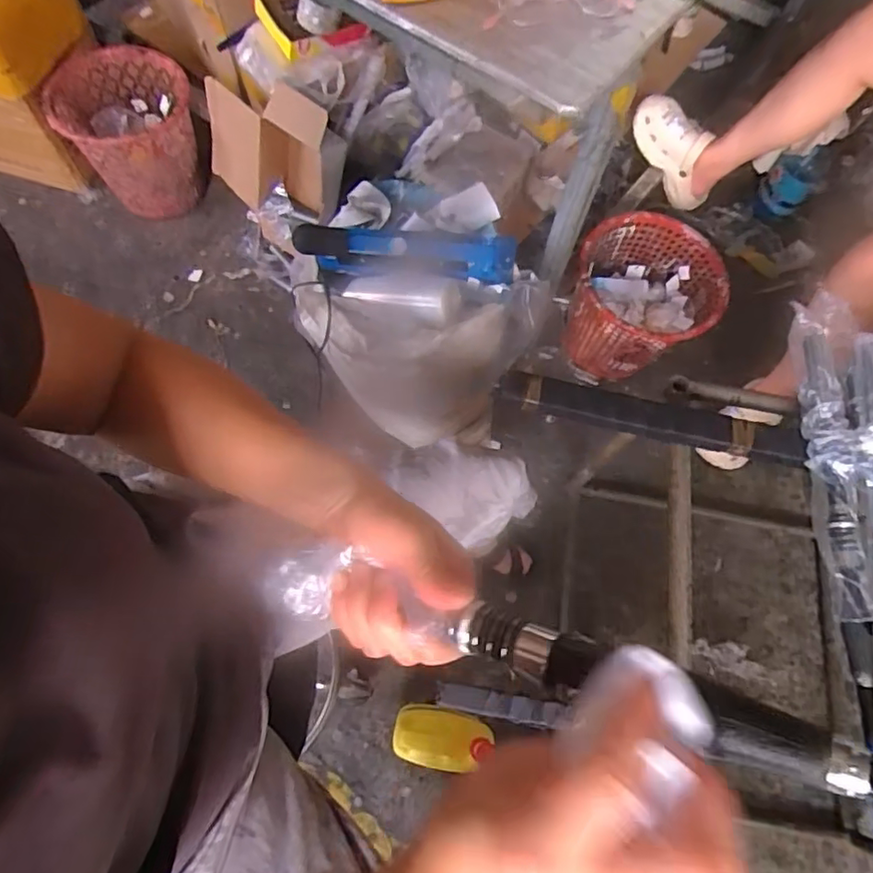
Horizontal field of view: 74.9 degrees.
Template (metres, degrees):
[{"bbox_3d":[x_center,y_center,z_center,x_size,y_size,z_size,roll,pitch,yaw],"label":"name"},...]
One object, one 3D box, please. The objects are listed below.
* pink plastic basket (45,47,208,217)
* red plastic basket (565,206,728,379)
[{"bbox_3d":[-0.687,-0.683,1.313,0.287,0.241,0.251,-16,70,-9],"label":"pink plastic basket"},{"bbox_3d":[0.415,-0.278,1.204,0.264,0.248,0.262,1,68,-3],"label":"red plastic basket"}]

